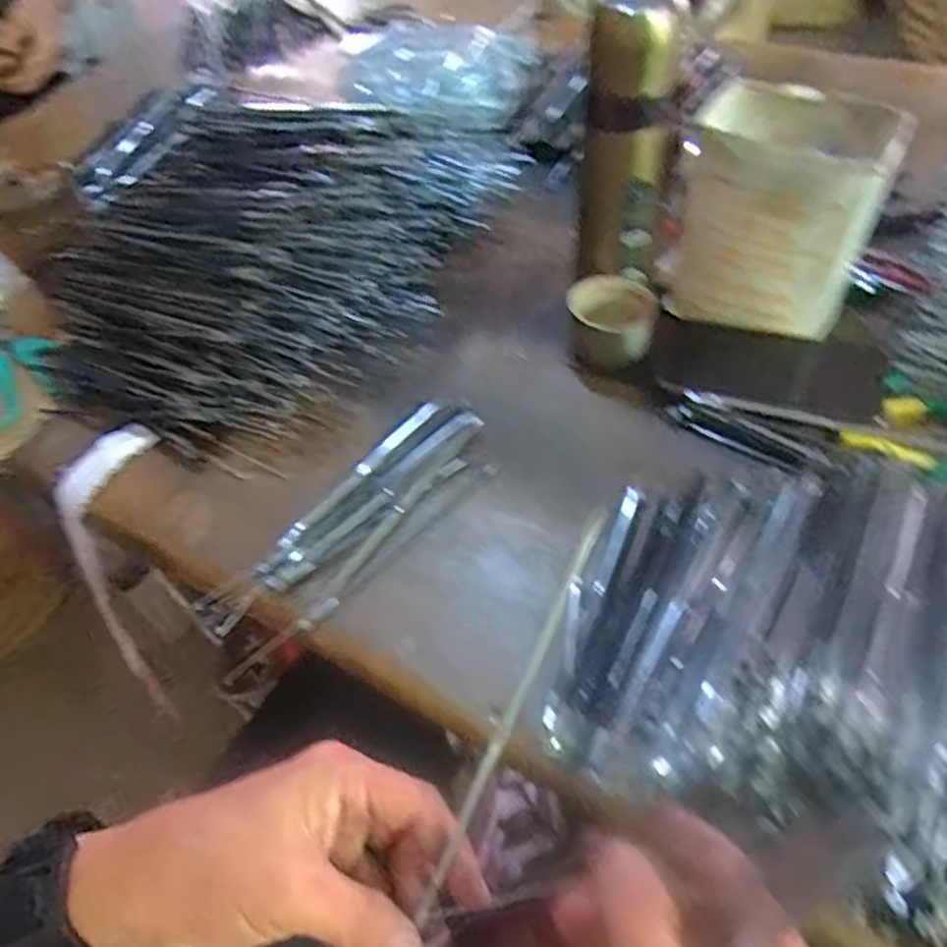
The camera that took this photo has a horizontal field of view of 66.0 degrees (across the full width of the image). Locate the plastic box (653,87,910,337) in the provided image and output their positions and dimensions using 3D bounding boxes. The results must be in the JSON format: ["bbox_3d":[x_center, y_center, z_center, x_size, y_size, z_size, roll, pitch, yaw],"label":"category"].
[{"bbox_3d":[0.217,-0.188,0.528,0.125,0.137,0.098,18,57,18],"label":"plastic box"}]

